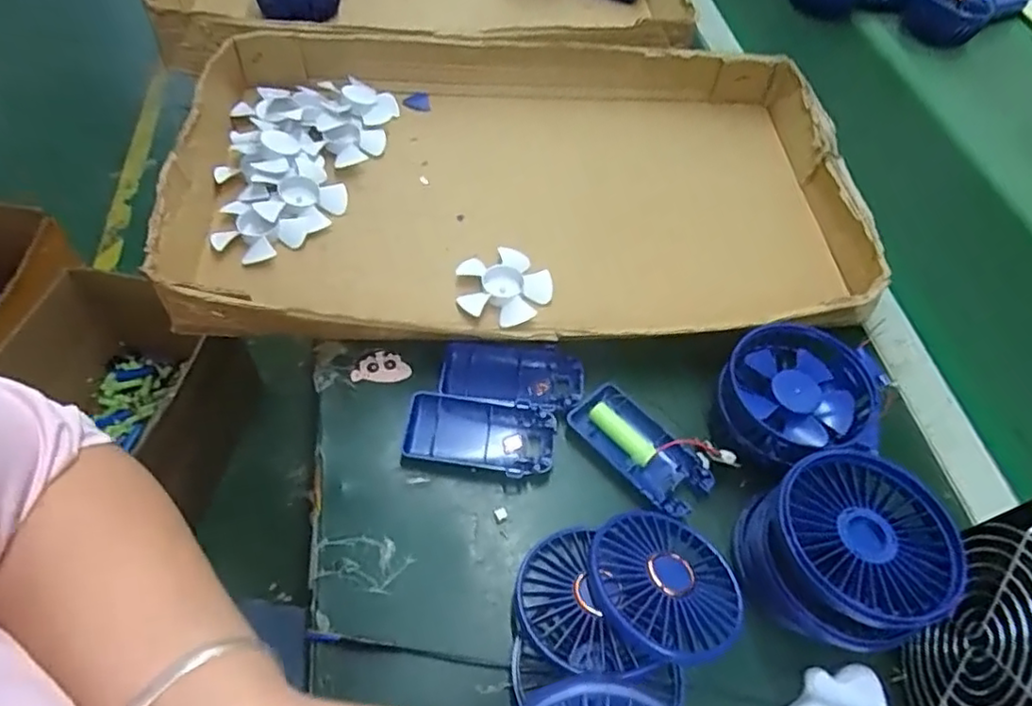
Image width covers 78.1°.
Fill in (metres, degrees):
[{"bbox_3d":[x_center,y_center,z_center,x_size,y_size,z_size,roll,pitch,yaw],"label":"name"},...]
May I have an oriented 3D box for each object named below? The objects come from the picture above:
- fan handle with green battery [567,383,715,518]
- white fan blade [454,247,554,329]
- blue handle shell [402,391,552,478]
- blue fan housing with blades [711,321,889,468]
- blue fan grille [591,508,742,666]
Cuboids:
[{"bbox_3d":[0.080,0.060,0.406,0.045,0.021,0.092,-36,65,-25],"label":"fan handle with green battery"},{"bbox_3d":[-0.009,-0.053,0.480,0.068,0.014,0.063,2,56,-3],"label":"white fan blade"},{"bbox_3d":[-0.023,0.053,0.406,0.094,0.016,0.043,8,56,1],"label":"blue handle shell"},{"bbox_3d":[0.179,0.032,0.412,0.093,0.052,0.092,2,56,-3],"label":"blue fan housing with blades"},{"bbox_3d":[0.083,0.123,0.347,0.080,0.011,0.084,10,39,-8],"label":"blue fan grille"}]

